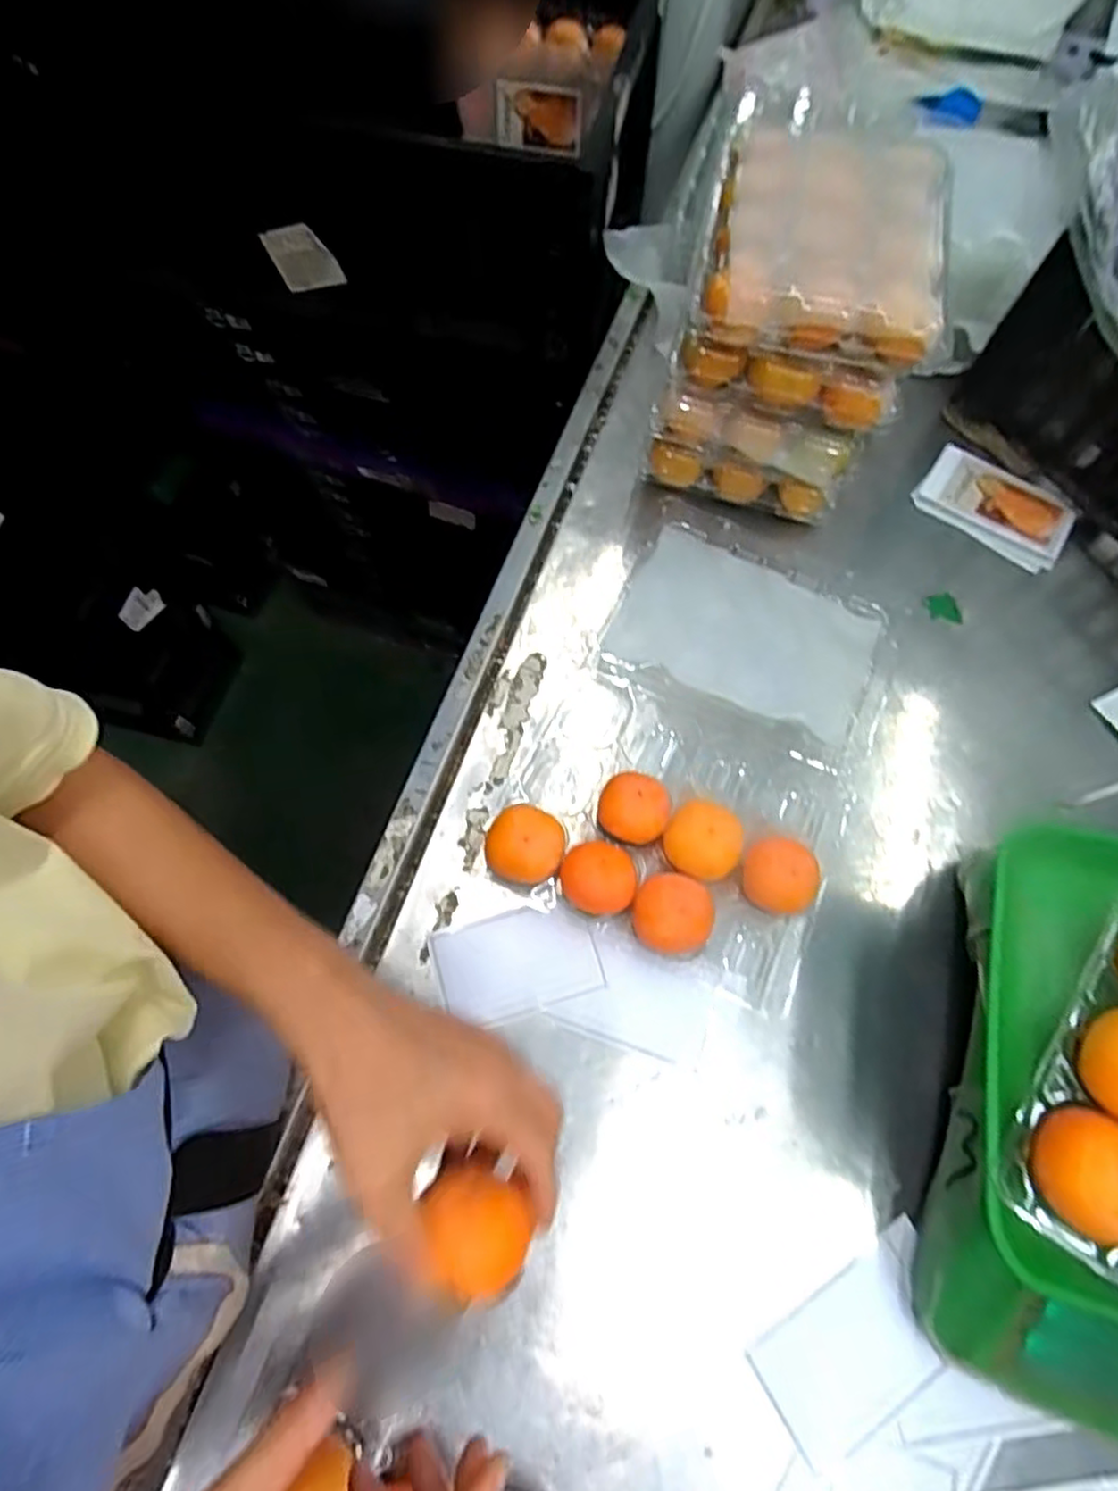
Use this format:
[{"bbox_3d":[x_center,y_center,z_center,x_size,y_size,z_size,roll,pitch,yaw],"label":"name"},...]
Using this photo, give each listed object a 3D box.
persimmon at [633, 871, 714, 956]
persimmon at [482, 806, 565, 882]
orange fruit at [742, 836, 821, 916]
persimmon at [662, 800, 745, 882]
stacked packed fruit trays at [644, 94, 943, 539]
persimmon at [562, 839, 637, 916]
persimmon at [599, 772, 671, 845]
[{"bbox_3d":[0.073,0.112,0.452,0.049,0.043,0.049,3,68,2],"label":"persimmon"},{"bbox_3d":[-0.021,0.069,0.467,0.050,0.043,0.050,0,68,1],"label":"persimmon"},{"bbox_3d":[0.143,0.087,0.451,0.046,0.043,0.044,5,69,3],"label":"orange fruit"},{"bbox_3d":[0.097,0.065,0.467,0.051,0.035,0.050,0,68,1],"label":"persimmon"},{"bbox_3d":[0.190,-0.328,0.549,0.171,0.174,0.208,18,70,8],"label":"stacked packed fruit trays"},{"bbox_3d":[0.025,0.089,0.454,0.045,0.039,0.045,0,68,1],"label":"persimmon"},{"bbox_3d":[0.053,0.045,0.476,0.045,0.041,0.047,0,68,1],"label":"persimmon"}]

